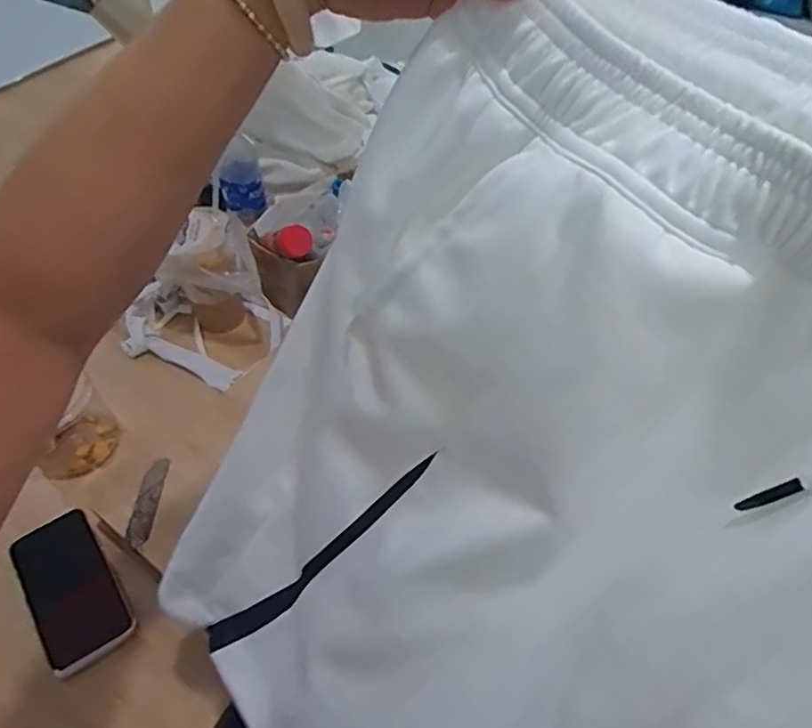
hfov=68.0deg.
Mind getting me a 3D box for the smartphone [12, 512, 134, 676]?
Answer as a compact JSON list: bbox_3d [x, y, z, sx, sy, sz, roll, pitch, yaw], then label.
[{"bbox_3d":[-0.337,0.224,0.605,0.079,0.014,0.157,-30,57,-23],"label":"smartphone"}]

